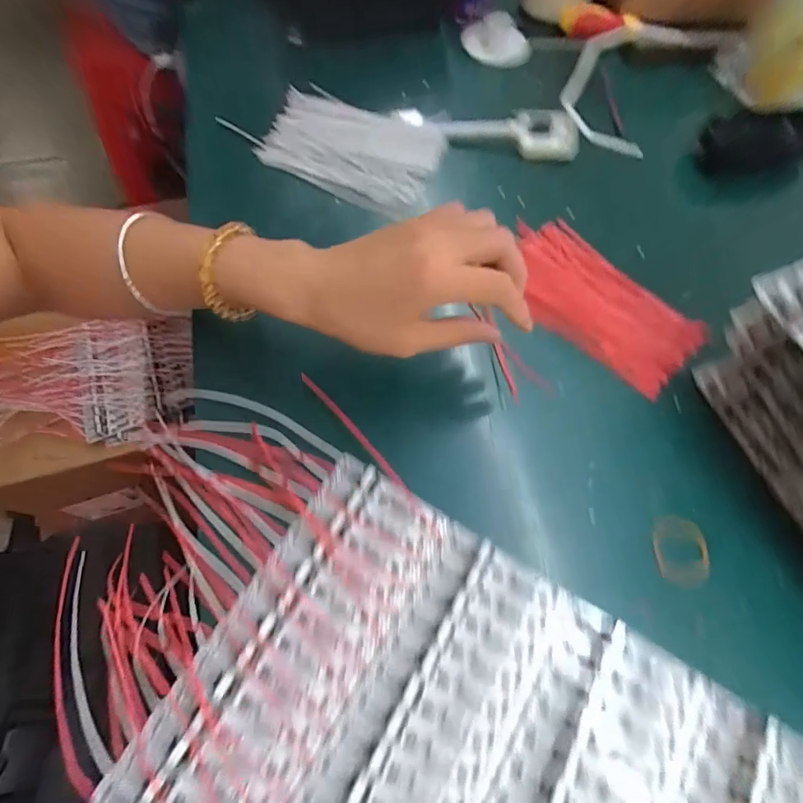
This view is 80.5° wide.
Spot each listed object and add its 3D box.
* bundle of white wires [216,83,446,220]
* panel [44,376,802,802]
[{"bbox_3d":[-0.049,-0.232,0.423,0.172,0.015,0.109,31,66,14],"label":"bundle of white wires"},{"bbox_3d":[0.002,0.154,0.226,0.392,0.021,0.205,34,67,16],"label":"panel"}]

